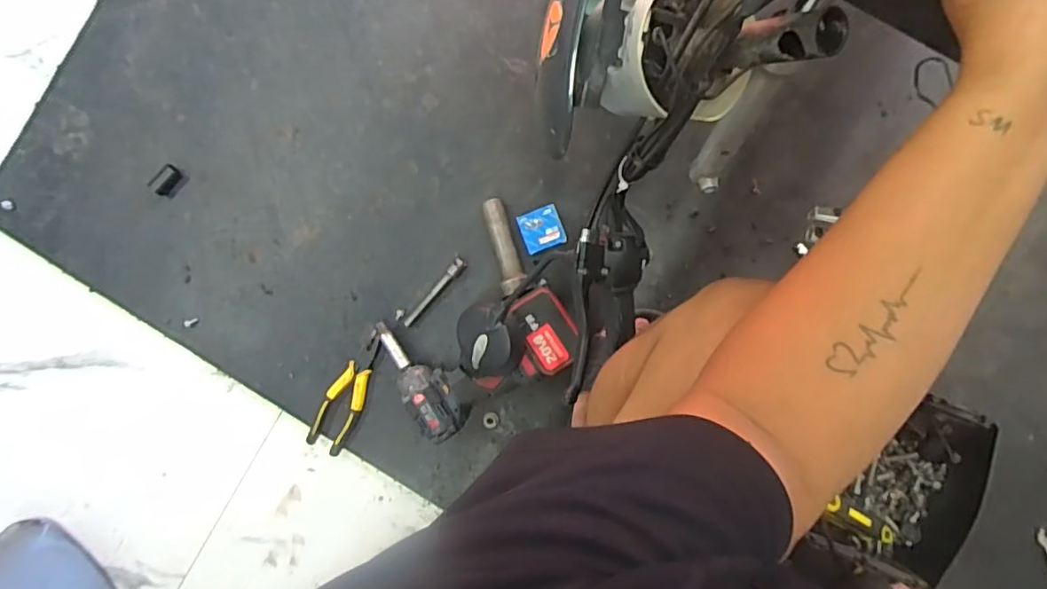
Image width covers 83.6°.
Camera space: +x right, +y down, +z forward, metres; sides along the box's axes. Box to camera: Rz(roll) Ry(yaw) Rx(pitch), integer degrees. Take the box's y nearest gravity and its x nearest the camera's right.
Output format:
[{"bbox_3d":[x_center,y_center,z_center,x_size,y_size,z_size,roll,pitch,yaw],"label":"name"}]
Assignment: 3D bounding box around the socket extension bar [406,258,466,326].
[{"bbox_3d":[-0.134,-0.003,0.890,0.018,0.021,0.129,42,90,6],"label":"socket extension bar"}]

